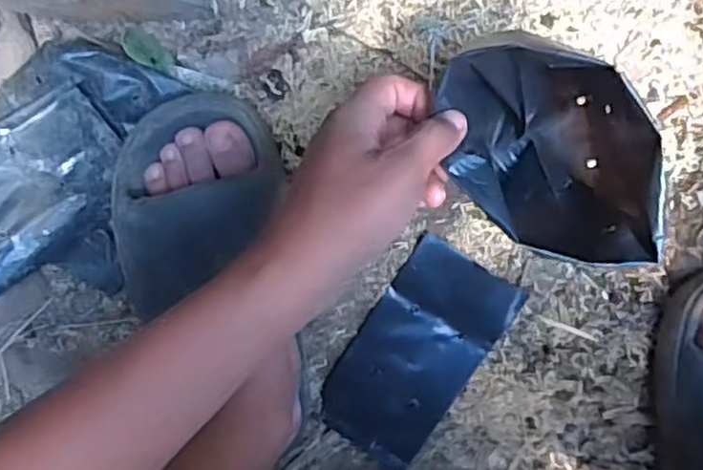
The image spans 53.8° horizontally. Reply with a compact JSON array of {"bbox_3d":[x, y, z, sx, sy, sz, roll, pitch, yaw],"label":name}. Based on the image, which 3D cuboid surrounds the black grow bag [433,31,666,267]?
[{"bbox_3d":[0.104,-0.048,0.394,0.098,0.113,0.113,-6,95,7],"label":"black grow bag"}]

